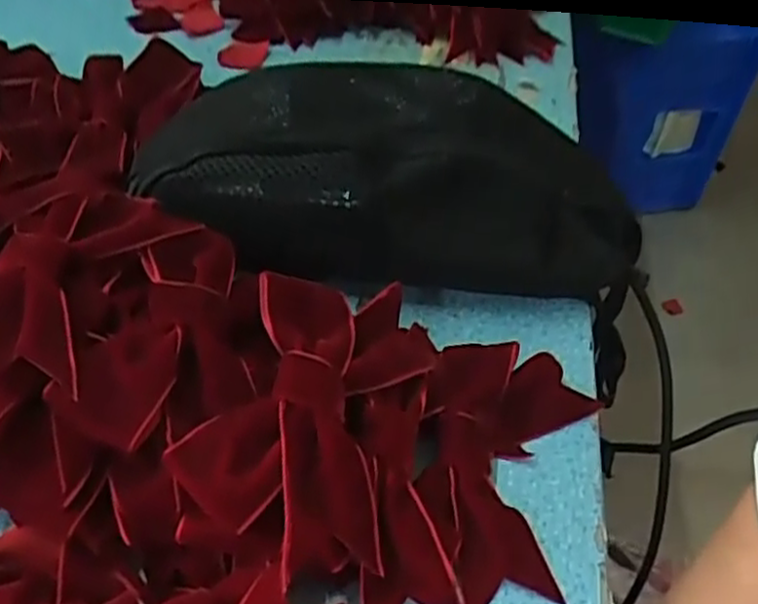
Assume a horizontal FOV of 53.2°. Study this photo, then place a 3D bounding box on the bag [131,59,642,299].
[{"bbox_3d":[0.011,-0.086,0.432,0.275,0.076,0.145,5,48,0],"label":"bag"}]

